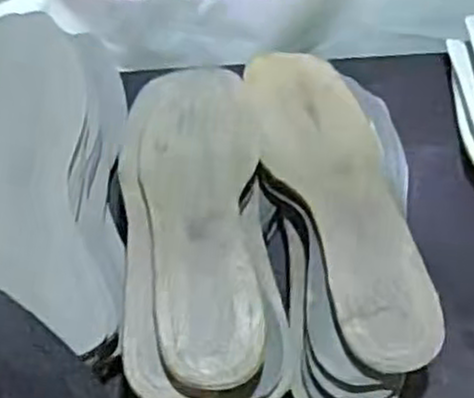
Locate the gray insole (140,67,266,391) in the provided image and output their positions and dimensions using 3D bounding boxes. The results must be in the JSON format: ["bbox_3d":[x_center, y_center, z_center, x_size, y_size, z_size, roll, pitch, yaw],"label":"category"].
[{"bbox_3d":[-0.020,0.001,0.441,0.068,0.027,0.236,-1,52,-4],"label":"gray insole"}]

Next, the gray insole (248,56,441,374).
[{"bbox_3d":[0.062,-0.006,0.471,0.074,0.016,0.243,-6,52,-7],"label":"gray insole"}]

